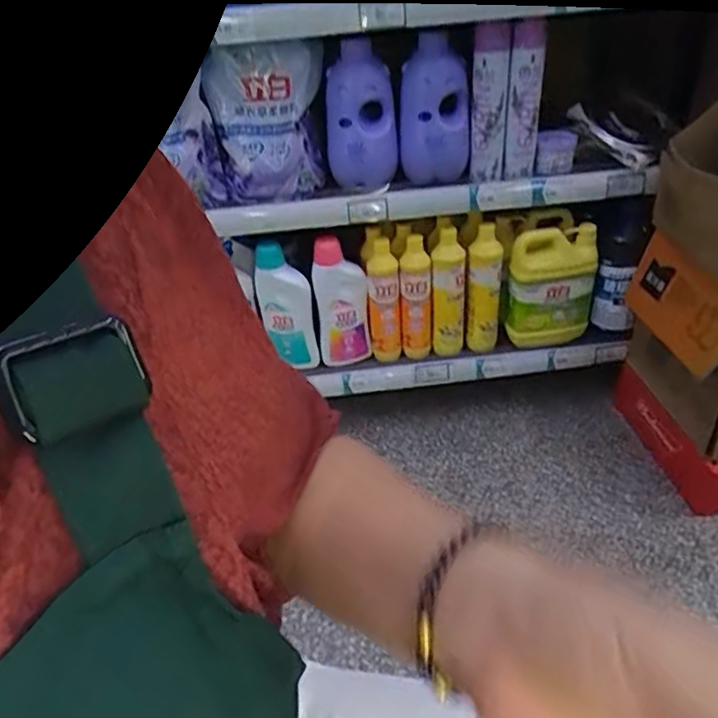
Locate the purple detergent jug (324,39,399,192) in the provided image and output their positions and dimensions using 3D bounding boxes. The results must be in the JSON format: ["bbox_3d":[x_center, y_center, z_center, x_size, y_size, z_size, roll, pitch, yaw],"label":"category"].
[{"bbox_3d":[-0.001,-0.396,1.035,0.111,0.197,0.100,-7,36,-2],"label":"purple detergent jug"}]

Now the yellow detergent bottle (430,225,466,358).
[{"bbox_3d":[0.159,-0.113,1.131,0.060,0.226,0.043,0,36,7],"label":"yellow detergent bottle"}]

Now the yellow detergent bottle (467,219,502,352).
[{"bbox_3d":[0.222,-0.124,1.126,0.057,0.218,0.047,5,37,14],"label":"yellow detergent bottle"}]

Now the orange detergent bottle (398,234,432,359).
[{"bbox_3d":[0.103,-0.102,1.138,0.054,0.217,0.049,1,36,8],"label":"orange detergent bottle"}]

